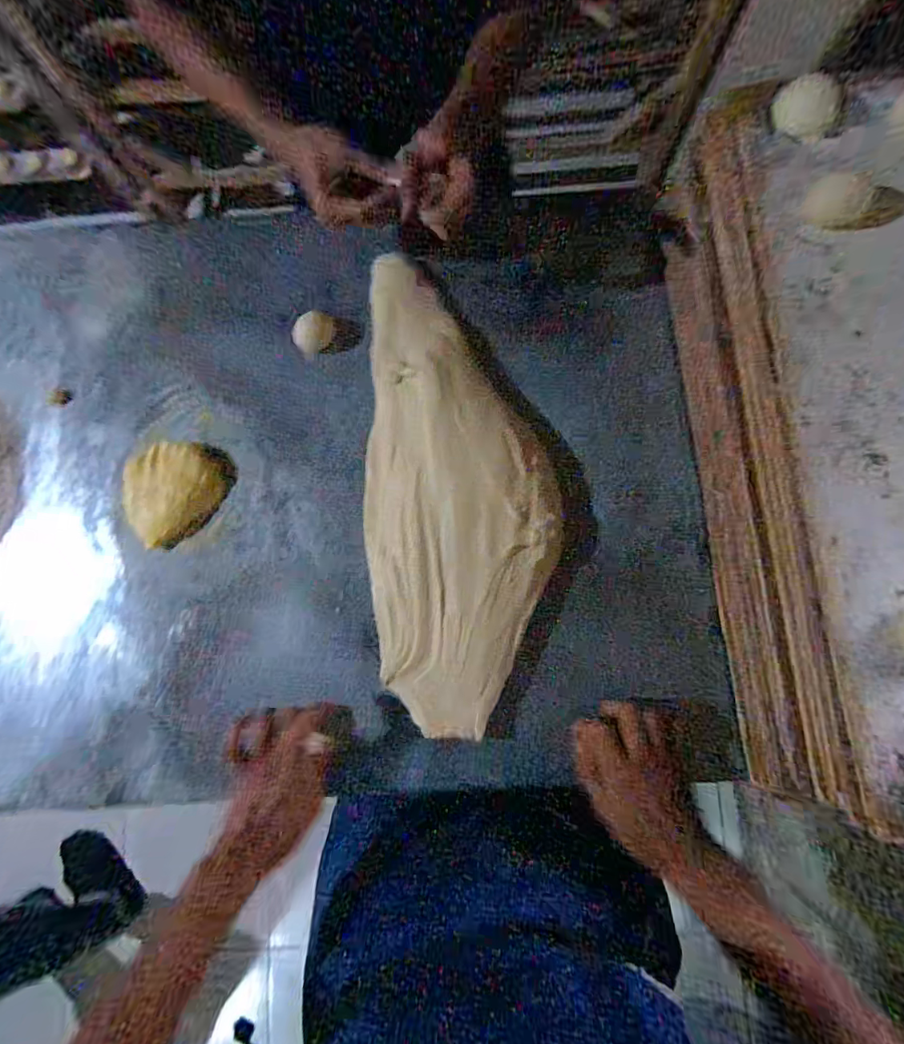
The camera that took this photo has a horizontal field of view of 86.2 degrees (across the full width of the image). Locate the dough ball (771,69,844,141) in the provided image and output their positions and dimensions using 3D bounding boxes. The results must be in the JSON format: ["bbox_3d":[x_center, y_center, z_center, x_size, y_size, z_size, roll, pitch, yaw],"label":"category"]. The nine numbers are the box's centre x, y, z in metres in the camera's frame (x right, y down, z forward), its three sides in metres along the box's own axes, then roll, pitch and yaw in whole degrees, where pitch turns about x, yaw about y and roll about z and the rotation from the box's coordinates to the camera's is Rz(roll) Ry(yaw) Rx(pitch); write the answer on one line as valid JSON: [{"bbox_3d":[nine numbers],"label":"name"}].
[{"bbox_3d":[0.293,-0.341,0.403,0.048,0.030,0.043,29,84,6],"label":"dough ball"}]

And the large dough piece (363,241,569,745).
[{"bbox_3d":[0.006,-0.040,0.471,0.182,0.042,0.454,0,82,2],"label":"large dough piece"}]

